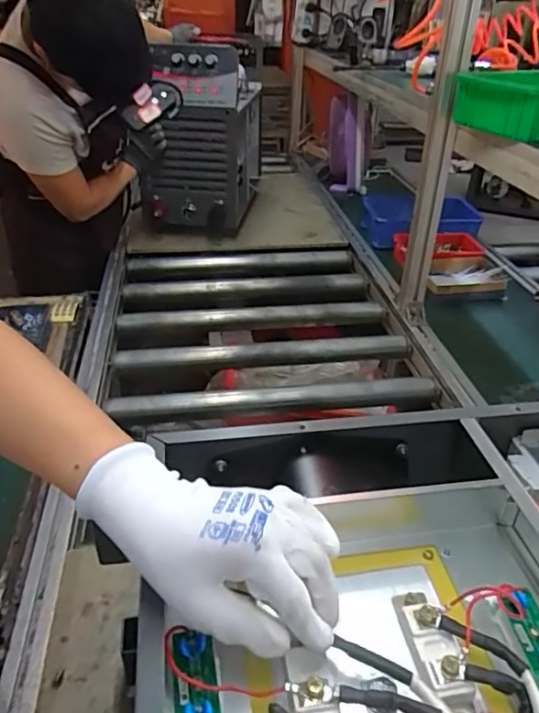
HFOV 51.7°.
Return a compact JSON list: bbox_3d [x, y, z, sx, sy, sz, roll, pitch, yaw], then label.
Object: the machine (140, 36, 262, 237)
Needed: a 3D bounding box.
[{"bbox_3d":[-0.181,-0.670,1.618,0.263,0.433,0.576,3,33,3],"label":"machine"}]

